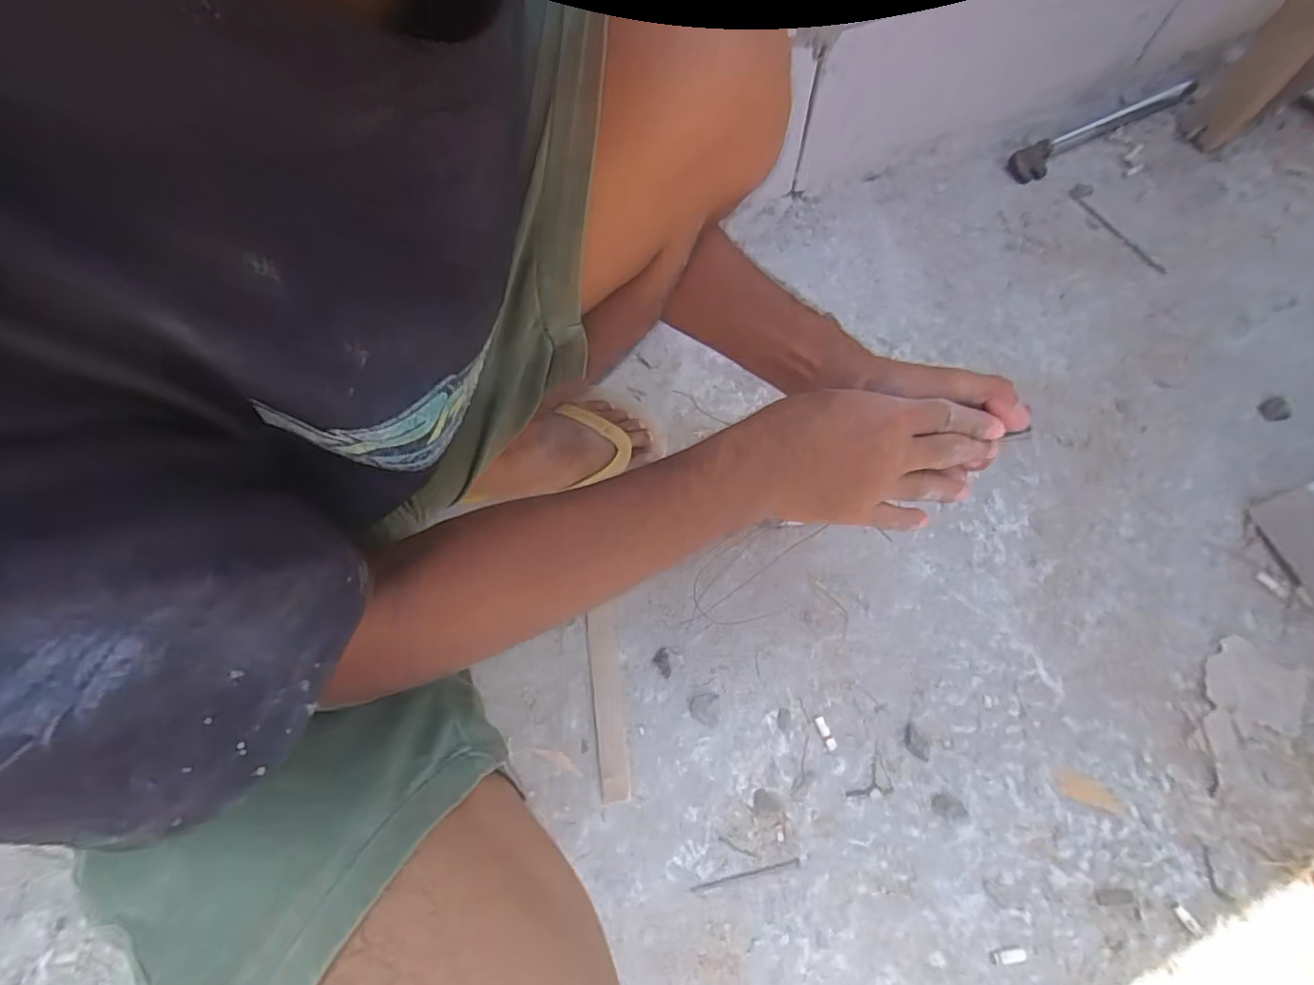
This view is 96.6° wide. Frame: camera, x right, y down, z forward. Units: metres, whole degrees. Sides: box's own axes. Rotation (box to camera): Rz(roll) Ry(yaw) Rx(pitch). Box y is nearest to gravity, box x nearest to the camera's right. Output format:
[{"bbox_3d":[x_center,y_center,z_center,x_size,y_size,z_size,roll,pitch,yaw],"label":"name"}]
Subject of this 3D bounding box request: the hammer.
[{"bbox_3d":[0.695,-0.565,0.912,0.365,0.031,0.055,-27,69,-11],"label":"hammer"}]

